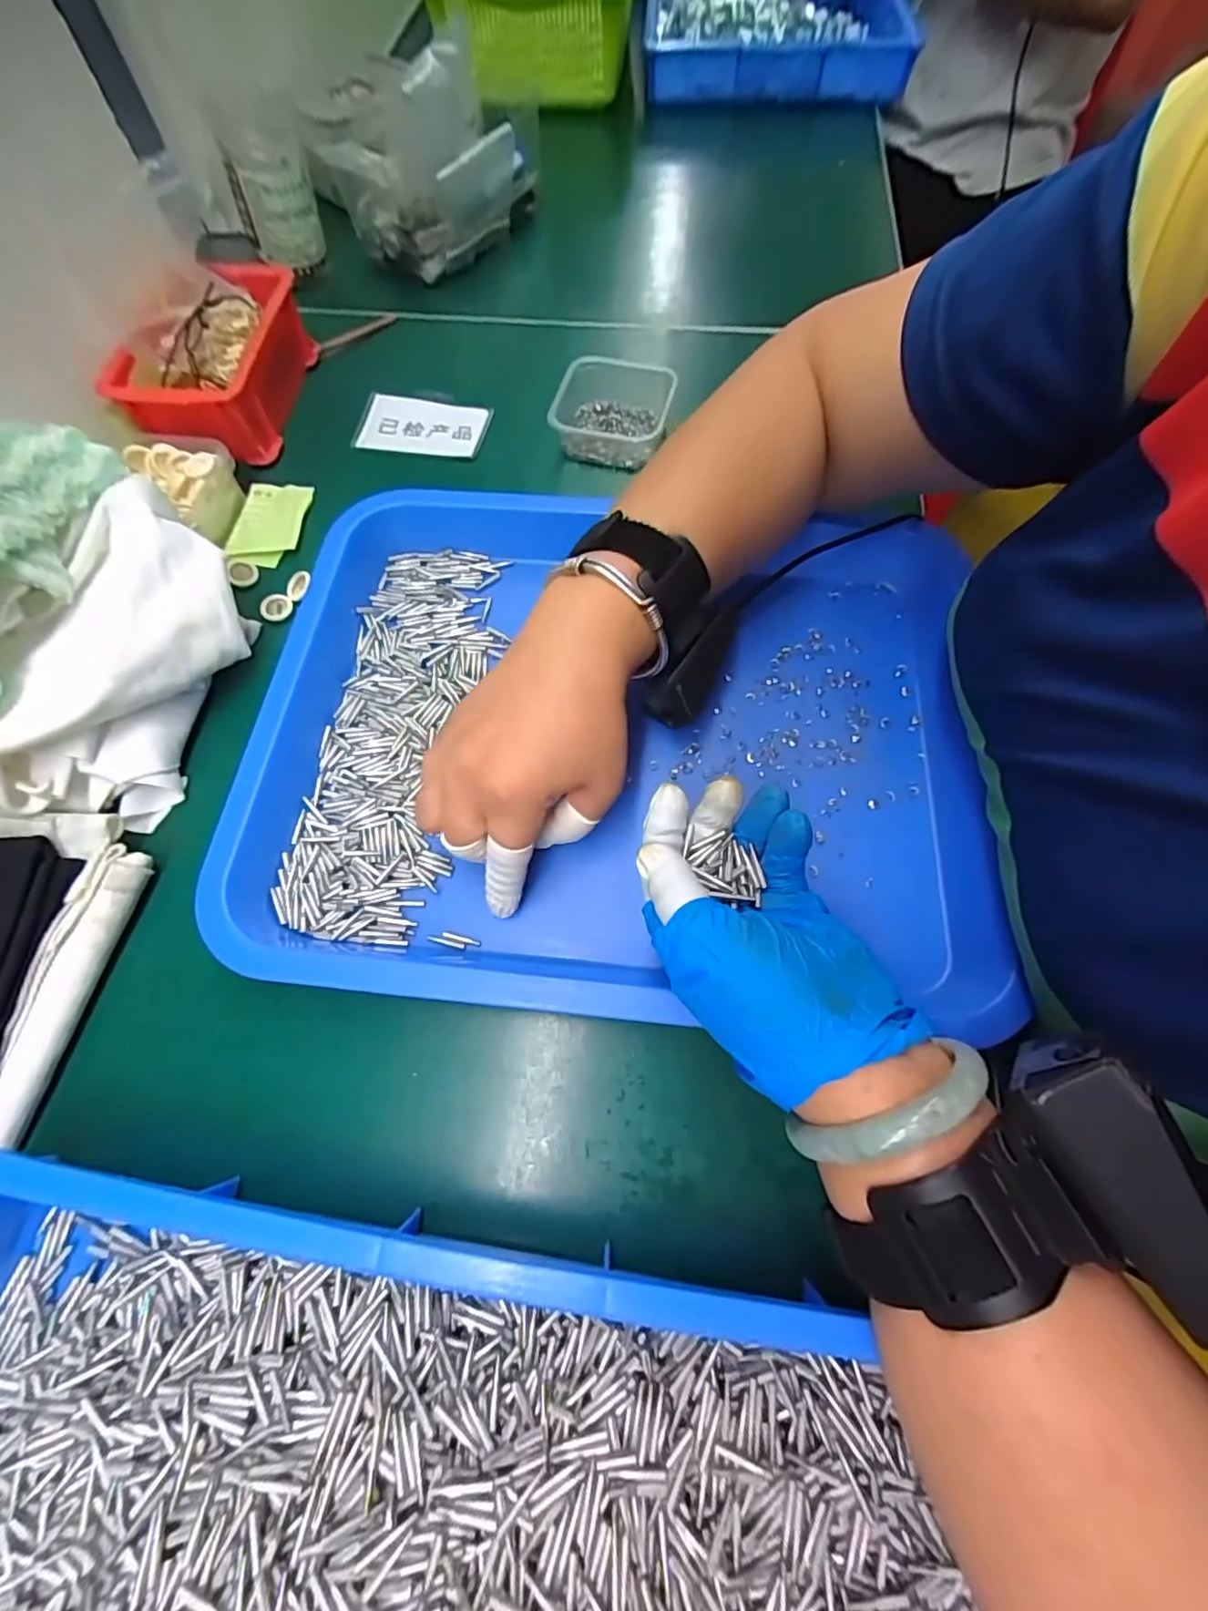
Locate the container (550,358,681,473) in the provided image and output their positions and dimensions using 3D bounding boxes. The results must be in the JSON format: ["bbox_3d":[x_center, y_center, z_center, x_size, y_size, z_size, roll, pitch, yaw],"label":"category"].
[{"bbox_3d":[0.006,-0.284,0.416,0.083,0.036,0.080,5,67,3],"label":"container"}]

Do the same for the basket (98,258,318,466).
[{"bbox_3d":[-0.276,-0.322,0.416,0.093,0.059,0.148,3,67,2],"label":"basket"}]

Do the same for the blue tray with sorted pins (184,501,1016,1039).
[{"bbox_3d":[0.006,-0.041,0.314,0.385,0.041,0.293,5,67,3],"label":"blue tray with sorted pins"}]

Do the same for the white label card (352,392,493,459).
[{"bbox_3d":[-0.139,-0.286,0.431,0.099,0.009,0.051,8,75,4],"label":"white label card"}]

